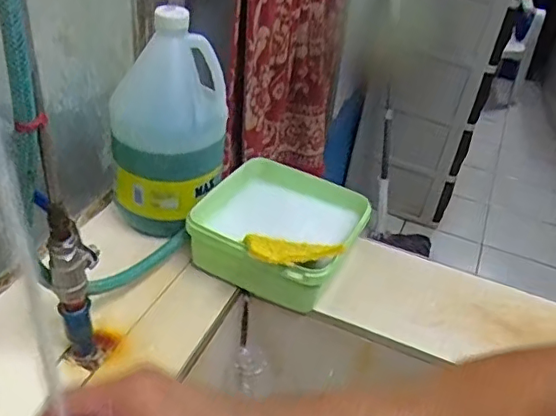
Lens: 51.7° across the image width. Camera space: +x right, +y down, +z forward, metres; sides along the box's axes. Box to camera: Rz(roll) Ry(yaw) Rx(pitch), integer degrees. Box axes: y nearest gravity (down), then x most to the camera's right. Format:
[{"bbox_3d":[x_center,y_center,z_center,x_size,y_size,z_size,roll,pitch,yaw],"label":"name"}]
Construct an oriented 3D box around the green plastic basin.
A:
[{"bbox_3d":[-0.011,0.027,0.754,0.222,0.098,0.207,18,37,15],"label":"green plastic basin"}]

